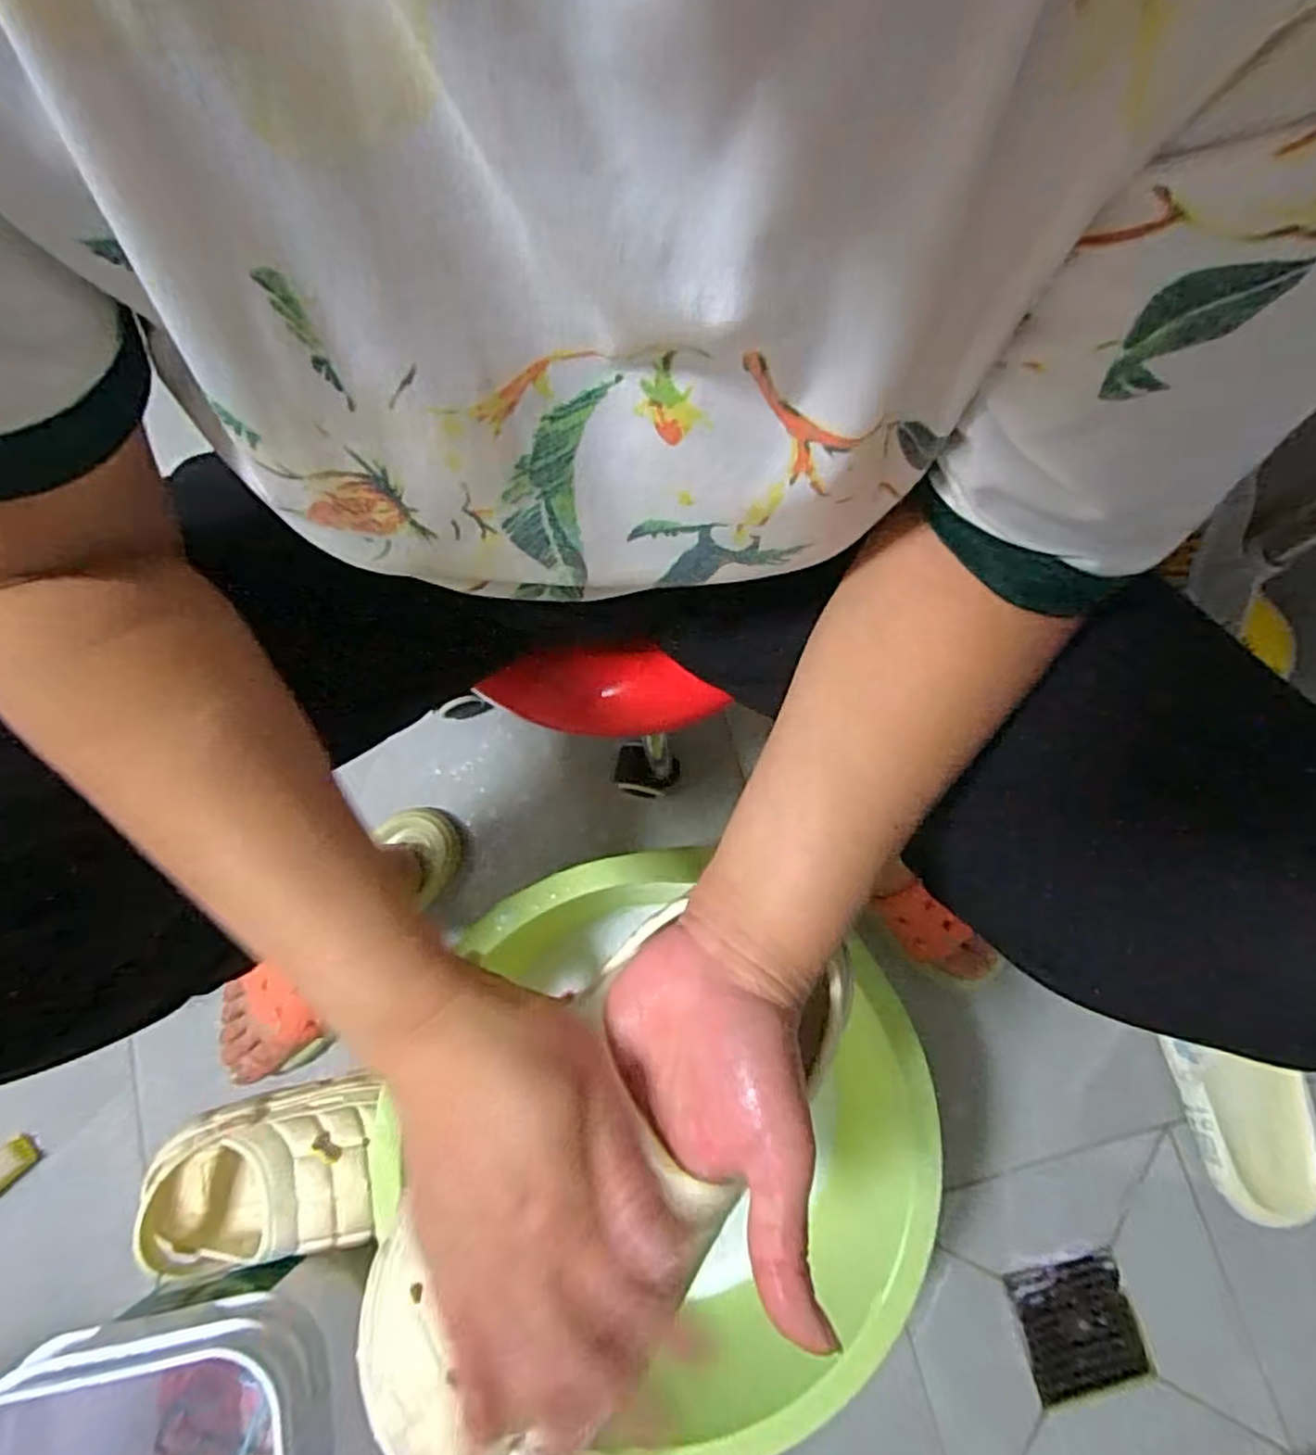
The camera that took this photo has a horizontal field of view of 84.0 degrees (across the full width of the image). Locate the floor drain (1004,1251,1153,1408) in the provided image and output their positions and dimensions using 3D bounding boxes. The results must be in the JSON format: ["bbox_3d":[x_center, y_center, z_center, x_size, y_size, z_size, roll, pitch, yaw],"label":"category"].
[{"bbox_3d":[0.358,0.510,0.624,0.099,0.010,0.097,-15,78,-3],"label":"floor drain"}]

